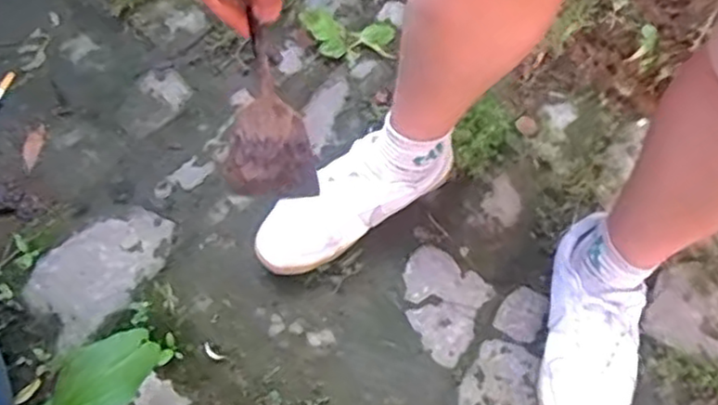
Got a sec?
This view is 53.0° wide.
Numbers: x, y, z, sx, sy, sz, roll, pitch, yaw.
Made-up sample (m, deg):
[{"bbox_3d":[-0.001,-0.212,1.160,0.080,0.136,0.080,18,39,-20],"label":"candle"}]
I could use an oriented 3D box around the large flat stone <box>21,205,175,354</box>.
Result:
[{"bbox_3d":[-0.305,0.076,0.862,0.114,0.012,0.178,40,66,17],"label":"large flat stone"}]

